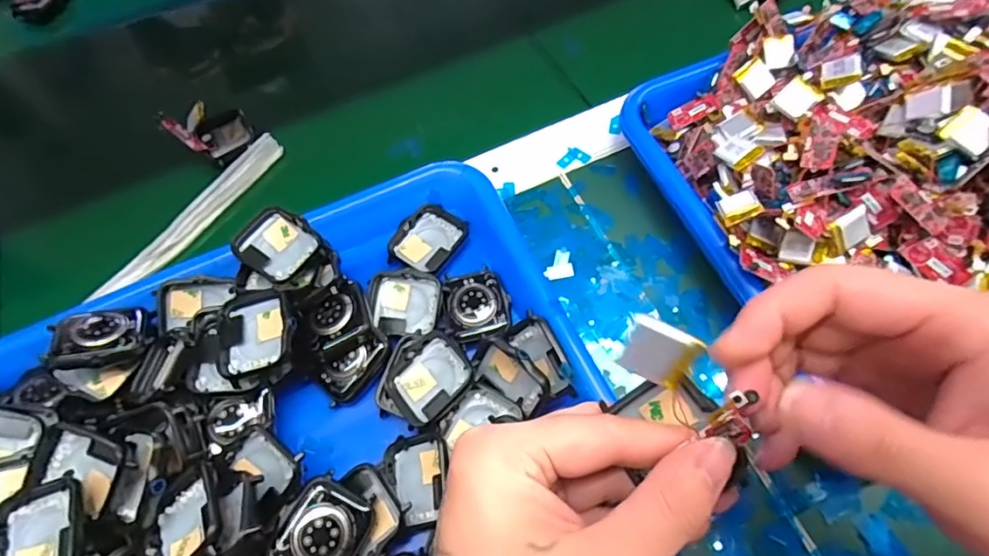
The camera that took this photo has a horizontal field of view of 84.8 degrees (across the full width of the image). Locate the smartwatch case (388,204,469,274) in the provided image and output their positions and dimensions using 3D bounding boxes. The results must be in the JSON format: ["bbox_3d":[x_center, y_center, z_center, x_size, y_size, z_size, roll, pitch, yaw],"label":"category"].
[{"bbox_3d":[-0.040,-0.023,0.333,0.037,0.013,0.044,27,68,17],"label":"smartwatch case"}]

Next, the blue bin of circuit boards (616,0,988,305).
[{"bbox_3d":[0.269,-0.080,0.303,0.326,0.096,0.250,-24,64,-8],"label":"blue bin of circuit boards"}]

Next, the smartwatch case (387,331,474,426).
[{"bbox_3d":[-0.035,0.049,0.280,0.040,0.011,0.042,-33,66,-12],"label":"smartwatch case"}]

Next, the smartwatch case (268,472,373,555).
[{"bbox_3d":[-0.076,0.112,0.239,0.033,0.007,0.042,21,67,14],"label":"smartwatch case"}]

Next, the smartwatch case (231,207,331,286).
[{"bbox_3d":[-0.120,-0.018,0.304,0.043,0.010,0.038,37,71,20],"label":"smartwatch case"}]

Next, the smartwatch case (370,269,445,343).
[{"bbox_3d":[-0.051,0.017,0.309,0.041,0.014,0.040,-1,63,4],"label":"smartwatch case"}]

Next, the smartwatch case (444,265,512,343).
[{"bbox_3d":[-0.009,0.014,0.307,0.035,0.007,0.040,-16,63,-4],"label":"smartwatch case"}]

